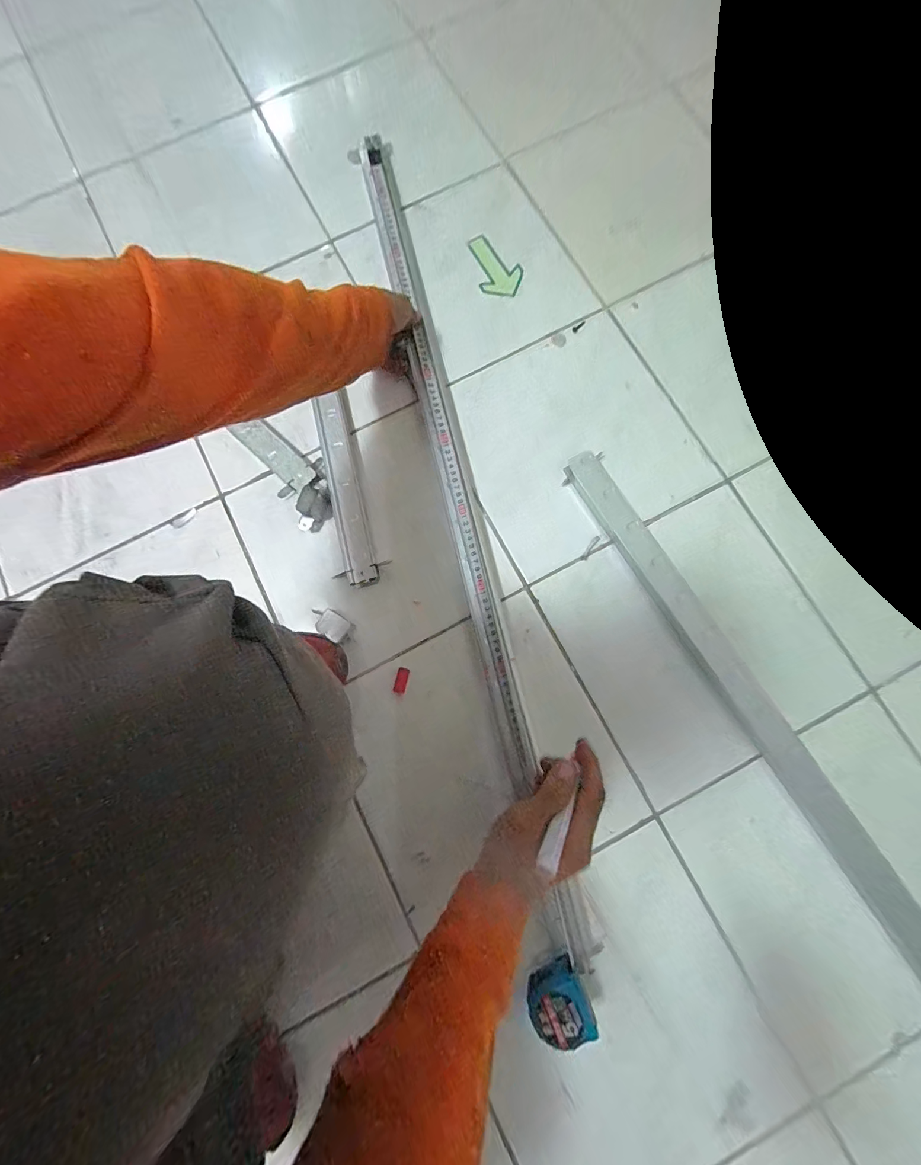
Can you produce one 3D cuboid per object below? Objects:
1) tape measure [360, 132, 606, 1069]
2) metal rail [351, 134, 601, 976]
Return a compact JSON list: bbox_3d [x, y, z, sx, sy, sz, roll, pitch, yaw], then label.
[{"bbox_3d":[-0.017,-0.098,0.490,0.054,0.031,1.135,-12,79,-3],"label":"tape measure"},{"bbox_3d":[-0.007,-0.133,0.504,0.041,0.026,1.102,-13,80,-3],"label":"metal rail"}]

